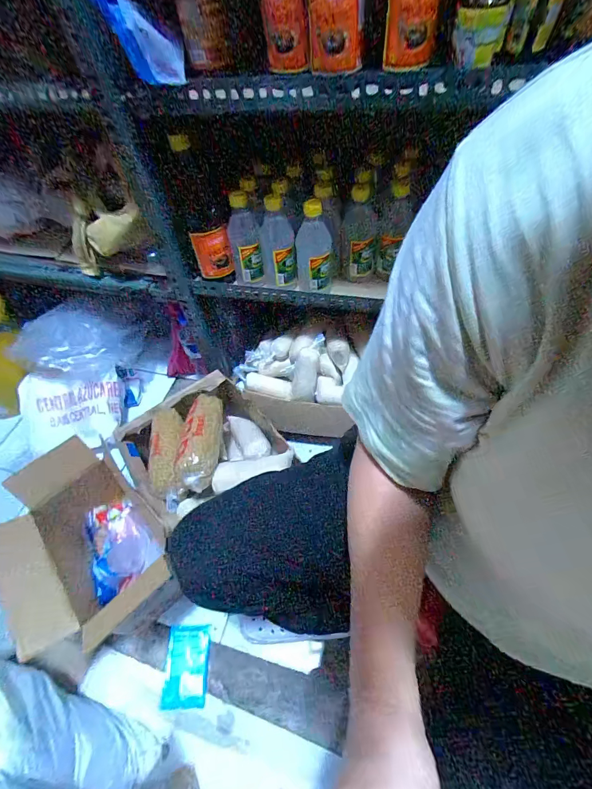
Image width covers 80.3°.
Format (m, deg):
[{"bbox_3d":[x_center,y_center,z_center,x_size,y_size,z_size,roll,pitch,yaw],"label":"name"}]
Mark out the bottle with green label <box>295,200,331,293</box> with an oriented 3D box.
[{"bbox_3d":[0.032,-0.259,0.631,0.065,0.157,0.041,-5,54,2],"label":"bottle with green label"}]

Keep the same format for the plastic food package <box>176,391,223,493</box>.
[{"bbox_3d":[-0.188,0.080,0.692,0.075,0.054,0.201,-7,54,1],"label":"plastic food package"}]

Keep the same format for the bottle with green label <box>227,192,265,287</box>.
[{"bbox_3d":[-0.097,-0.289,0.664,0.068,0.156,0.052,-9,54,-1],"label":"bottle with green label"}]

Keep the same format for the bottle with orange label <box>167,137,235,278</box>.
[{"bbox_3d":[-0.169,-0.325,0.631,0.068,0.243,0.063,-17,55,-7],"label":"bottle with orange label"}]

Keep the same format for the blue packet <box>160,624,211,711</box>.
[{"bbox_3d":[-0.211,0.524,0.681,0.081,0.008,0.126,-5,54,2],"label":"blue packet"}]

